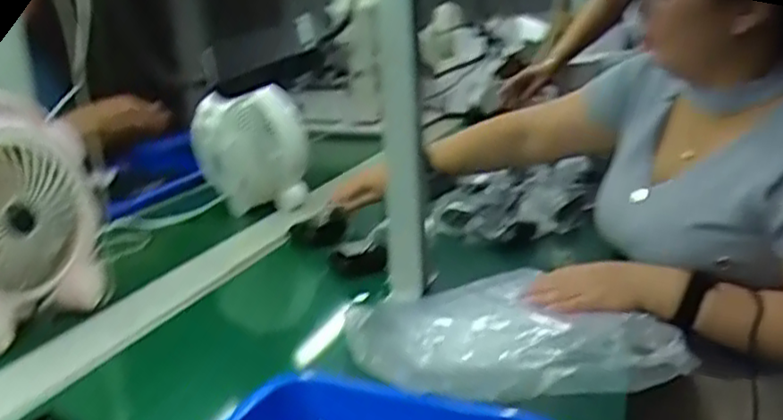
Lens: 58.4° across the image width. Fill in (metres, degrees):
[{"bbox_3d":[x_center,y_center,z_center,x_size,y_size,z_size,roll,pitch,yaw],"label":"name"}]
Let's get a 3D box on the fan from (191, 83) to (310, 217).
[{"bbox_3d":[-0.251,-0.104,1.265,0.193,0.189,0.128,-8,18,-15],"label":"fan"}]

